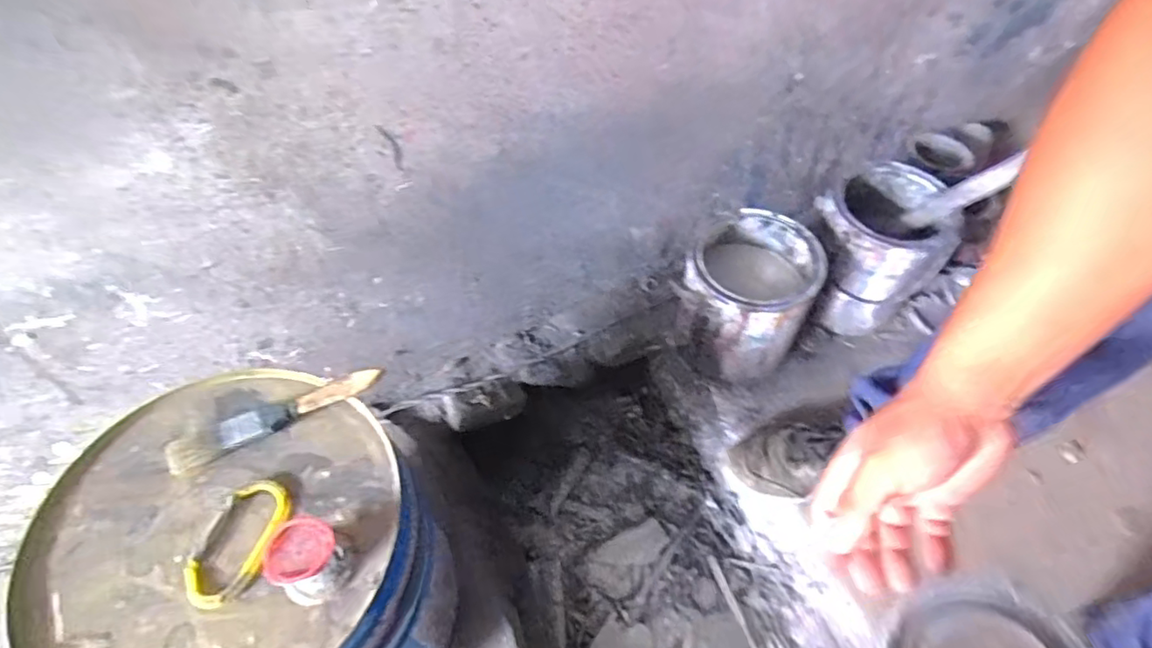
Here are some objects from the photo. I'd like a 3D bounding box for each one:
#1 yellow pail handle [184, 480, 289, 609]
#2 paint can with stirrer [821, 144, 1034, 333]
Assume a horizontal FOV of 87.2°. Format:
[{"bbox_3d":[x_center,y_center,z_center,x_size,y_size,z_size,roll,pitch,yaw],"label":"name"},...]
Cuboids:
[{"bbox_3d":[-0.238,0.153,0.427,0.051,0.007,0.087,15,56,10],"label":"yellow pail handle"},{"bbox_3d":[0.426,-0.117,0.848,0.165,0.240,0.176,0,56,0],"label":"paint can with stirrer"}]

